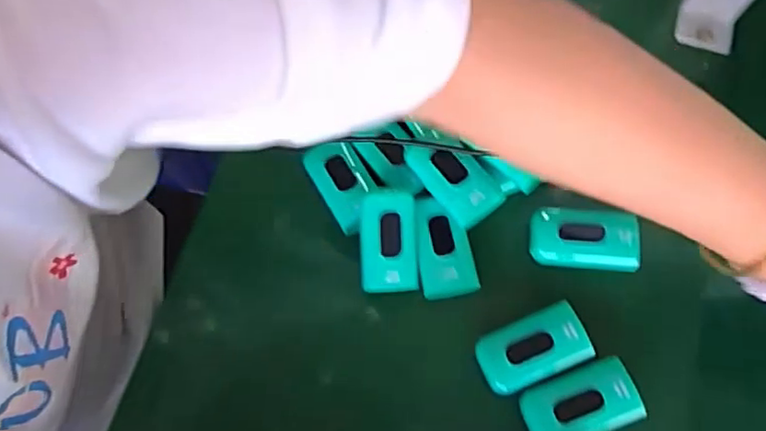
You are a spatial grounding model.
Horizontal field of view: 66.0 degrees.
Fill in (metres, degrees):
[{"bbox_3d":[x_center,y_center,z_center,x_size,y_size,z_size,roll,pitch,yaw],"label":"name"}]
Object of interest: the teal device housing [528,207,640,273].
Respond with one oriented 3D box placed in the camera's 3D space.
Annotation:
[{"bbox_3d":[0.132,0.015,0.388,0.069,0.016,0.039,7,72,3],"label":"teal device housing"}]

